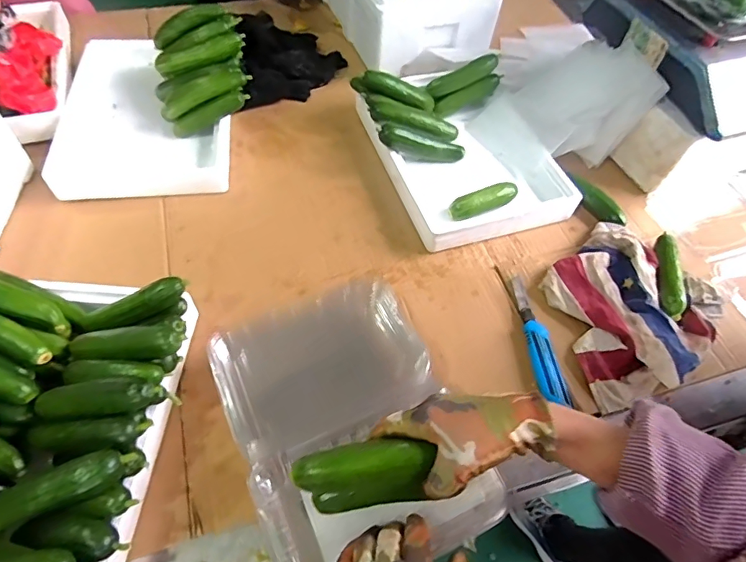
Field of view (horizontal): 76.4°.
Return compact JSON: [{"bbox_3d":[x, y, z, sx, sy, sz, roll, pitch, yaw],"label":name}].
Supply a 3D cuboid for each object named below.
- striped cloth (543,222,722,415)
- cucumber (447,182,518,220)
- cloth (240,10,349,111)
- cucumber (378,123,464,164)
[{"bbox_3d":[0.341,0.034,0.633,0.263,0.038,0.210,-36,66,-25],"label":"striped cloth"},{"bbox_3d":[0.169,-0.118,0.728,0.121,0.038,0.036,-19,60,-16],"label":"cucumber"},{"bbox_3d":[-0.166,-0.424,0.894,0.234,0.082,0.166,-32,64,-23],"label":"cloth"},{"bbox_3d":[0.079,-0.220,0.768,0.151,0.029,0.040,9,54,-21],"label":"cucumber"}]

